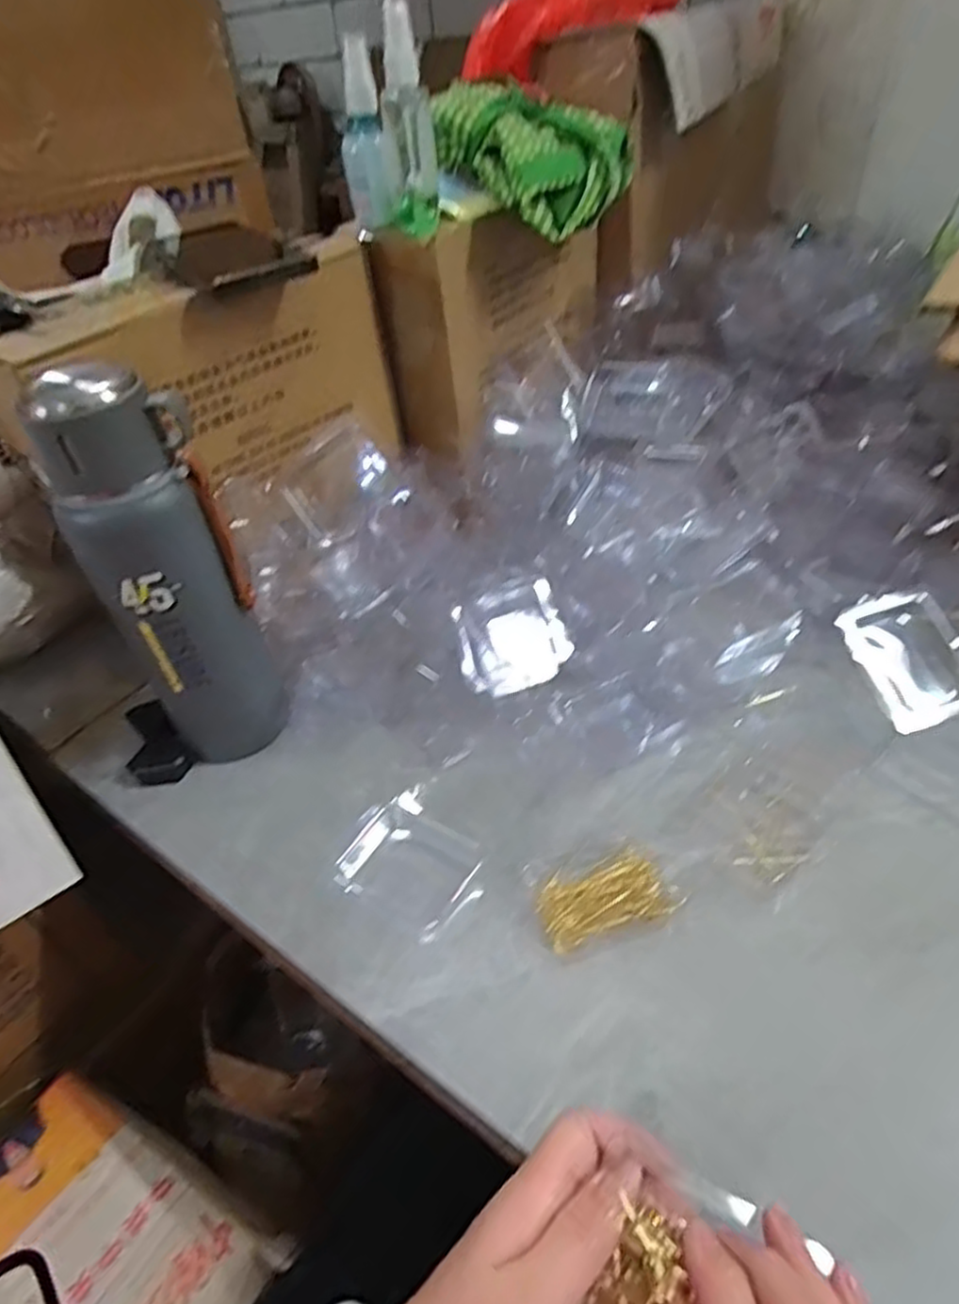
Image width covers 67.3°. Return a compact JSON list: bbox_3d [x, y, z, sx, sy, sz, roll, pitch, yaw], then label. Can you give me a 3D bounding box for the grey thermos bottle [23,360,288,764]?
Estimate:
[{"bbox_3d":[-0.199,-0.037,0.472,0.084,0.275,0.068,-31,47,-25],"label":"grey thermos bottle"}]

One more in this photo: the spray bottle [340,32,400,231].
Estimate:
[{"bbox_3d":[-0.090,-0.397,0.557,0.034,0.117,0.035,-15,42,-10],"label":"spray bottle"}]

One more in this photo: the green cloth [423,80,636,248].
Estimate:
[{"bbox_3d":[0.042,-0.426,0.614,0.122,0.082,0.193,-23,44,-18],"label":"green cloth"}]

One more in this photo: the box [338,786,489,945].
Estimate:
[{"bbox_3d":[-0.041,0.130,0.449,0.089,0.014,0.072,26,51,32],"label":"box"}]

